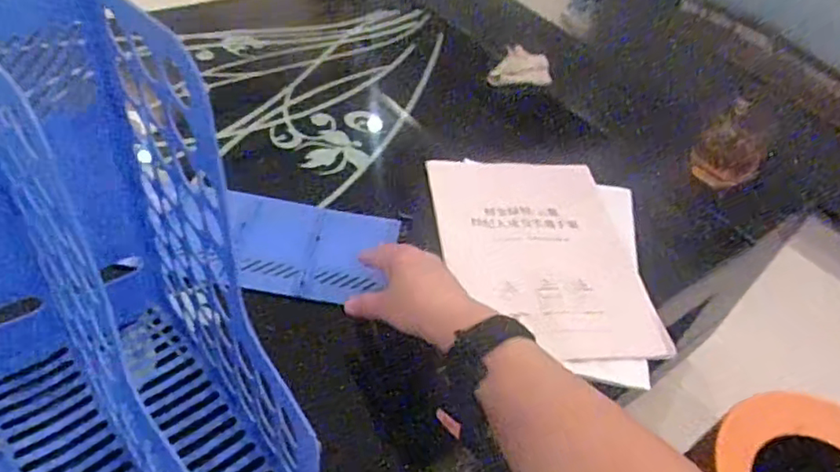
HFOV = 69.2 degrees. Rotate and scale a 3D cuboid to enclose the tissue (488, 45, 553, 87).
[{"bbox_3d":[0.156,-0.249,0.911,0.082,0.019,0.104,23,46,12],"label":"tissue"}]

